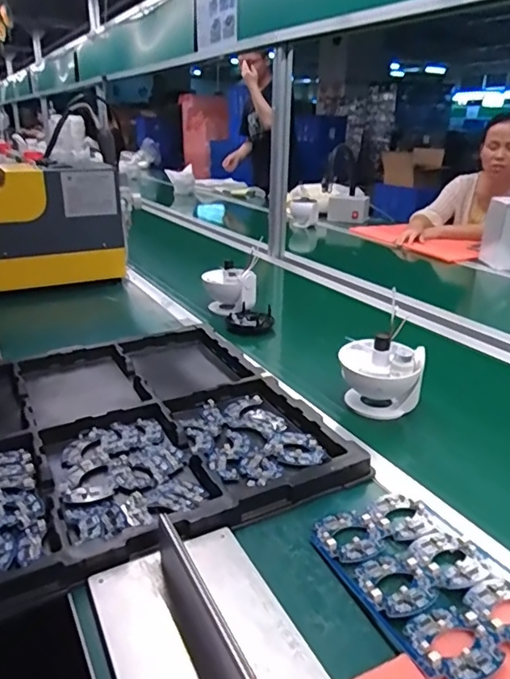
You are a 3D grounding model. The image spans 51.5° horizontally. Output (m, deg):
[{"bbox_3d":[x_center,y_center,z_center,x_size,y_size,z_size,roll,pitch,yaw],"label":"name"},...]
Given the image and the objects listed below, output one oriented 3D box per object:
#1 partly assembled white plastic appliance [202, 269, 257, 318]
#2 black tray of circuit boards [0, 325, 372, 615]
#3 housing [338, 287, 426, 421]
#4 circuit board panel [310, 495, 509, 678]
[{"bbox_3d":[-0.061,-0.106,1.176,0.106,0.091,0.070,0,23,-2],"label":"partly assembled white plastic appliance"},{"bbox_3d":[-0.212,0.126,0.726,0.529,0.065,0.520,-10,25,-26],"label":"black tray of circuit boards"},{"bbox_3d":[0.190,0.039,0.800,0.115,0.133,0.125,6,23,12],"label":"housing"},{"bbox_3d":[0.158,0.216,0.492,0.140,0.009,0.199,-11,21,-23],"label":"circuit board panel"}]

